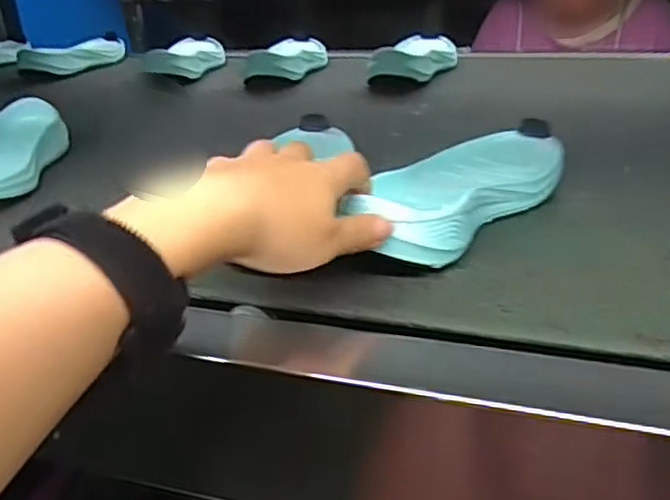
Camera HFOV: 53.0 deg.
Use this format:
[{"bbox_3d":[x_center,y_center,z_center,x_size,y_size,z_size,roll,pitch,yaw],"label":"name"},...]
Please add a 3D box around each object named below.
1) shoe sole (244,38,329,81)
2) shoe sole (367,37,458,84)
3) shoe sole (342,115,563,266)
[{"bbox_3d":[-0.060,-0.270,0.939,0.083,0.042,0.219,1,27,11],"label":"shoe sole"},{"bbox_3d":[0.113,-0.255,0.886,0.083,0.045,0.204,6,28,20],"label":"shoe sole"},{"bbox_3d":[0.087,-0.046,0.457,0.088,0.040,0.226,13,29,32],"label":"shoe sole"}]

